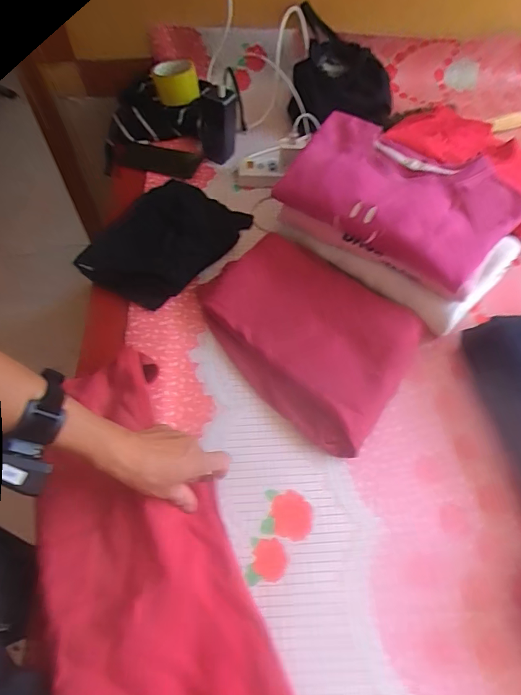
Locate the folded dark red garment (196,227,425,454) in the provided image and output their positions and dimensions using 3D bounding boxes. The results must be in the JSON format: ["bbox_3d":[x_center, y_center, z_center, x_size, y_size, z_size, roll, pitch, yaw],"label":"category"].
[{"bbox_3d":[0.063,-0.027,0.670,0.338,0.050,0.235,38,65,21],"label":"folded dark red garment"}]

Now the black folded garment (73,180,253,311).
[{"bbox_3d":[-0.161,-0.184,0.759,0.177,0.067,0.274,31,62,17],"label":"black folded garment"}]

